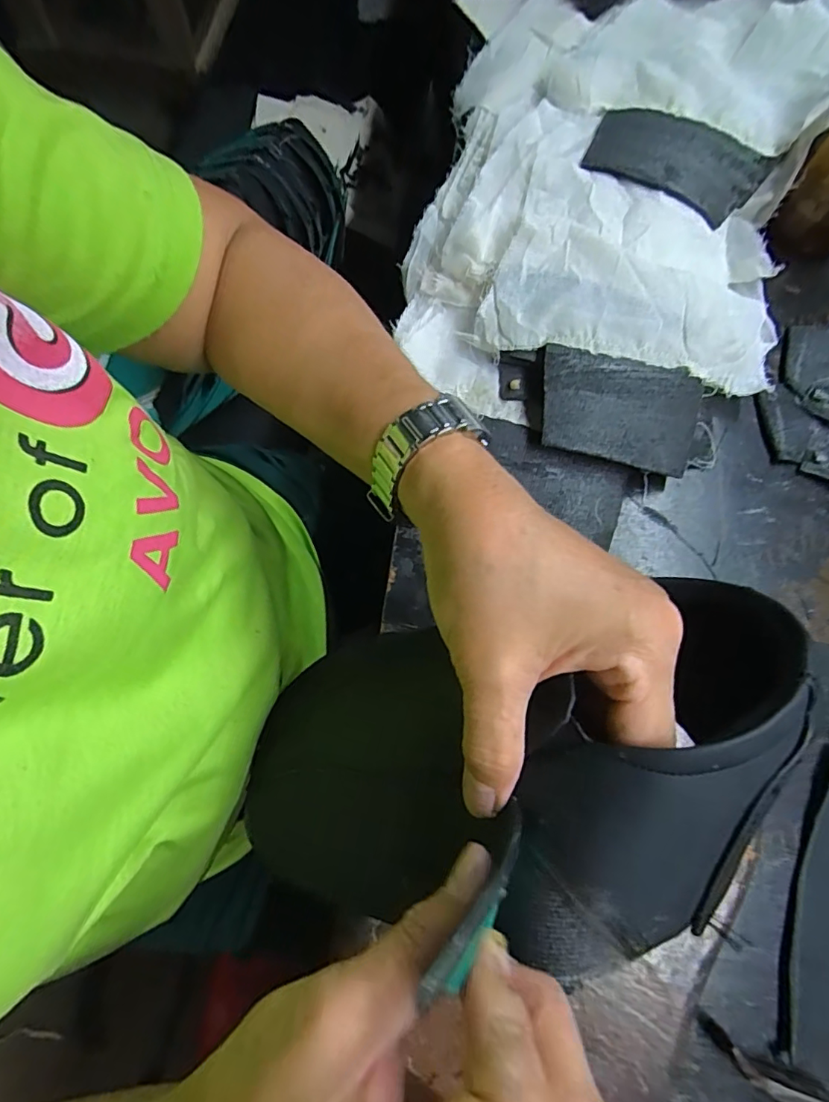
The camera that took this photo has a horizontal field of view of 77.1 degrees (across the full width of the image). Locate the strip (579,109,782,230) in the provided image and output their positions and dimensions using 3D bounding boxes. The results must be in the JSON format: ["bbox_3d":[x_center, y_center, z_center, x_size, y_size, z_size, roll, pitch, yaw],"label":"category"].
[{"bbox_3d":[0.180,-0.266,0.353,0.118,0.024,0.077,26,76,7],"label":"strip"}]

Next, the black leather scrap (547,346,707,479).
[{"bbox_3d":[0.127,-0.084,0.316,0.103,0.010,0.061,8,93,-11],"label":"black leather scrap"}]

